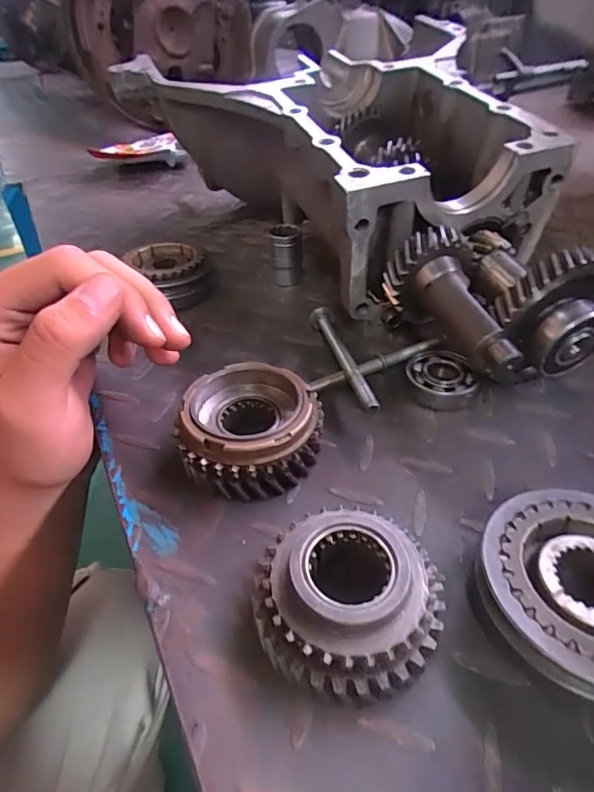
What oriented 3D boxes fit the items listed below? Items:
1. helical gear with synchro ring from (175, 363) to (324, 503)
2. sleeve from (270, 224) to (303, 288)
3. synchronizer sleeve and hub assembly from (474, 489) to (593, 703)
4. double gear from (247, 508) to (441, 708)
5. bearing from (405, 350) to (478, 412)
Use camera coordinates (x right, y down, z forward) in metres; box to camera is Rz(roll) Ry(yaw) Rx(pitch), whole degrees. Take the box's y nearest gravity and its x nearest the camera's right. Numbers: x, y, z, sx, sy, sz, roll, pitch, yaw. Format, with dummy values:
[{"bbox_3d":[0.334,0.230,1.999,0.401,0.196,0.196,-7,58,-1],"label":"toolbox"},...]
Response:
[{"bbox_3d":[-0.020,0.015,0.223,0.061,0.032,0.058,-2,40,2],"label":"helical gear with synchro ring"},{"bbox_3d":[-0.007,-0.104,0.355,0.022,0.042,0.021,-2,39,2],"label":"sleeve"},{"bbox_3d":[0.097,0.067,0.163,0.068,0.023,0.067,-2,39,2],"label":"synchronizer sleeve and hub assembly"},{"bbox_3d":[0.017,0.068,0.161,0.058,0.029,0.052,13,43,19],"label":"double gear"},{"bbox_3d":[0.078,-0.008,0.262,0.035,0.012,0.038,4,39,9],"label":"bearing"}]

